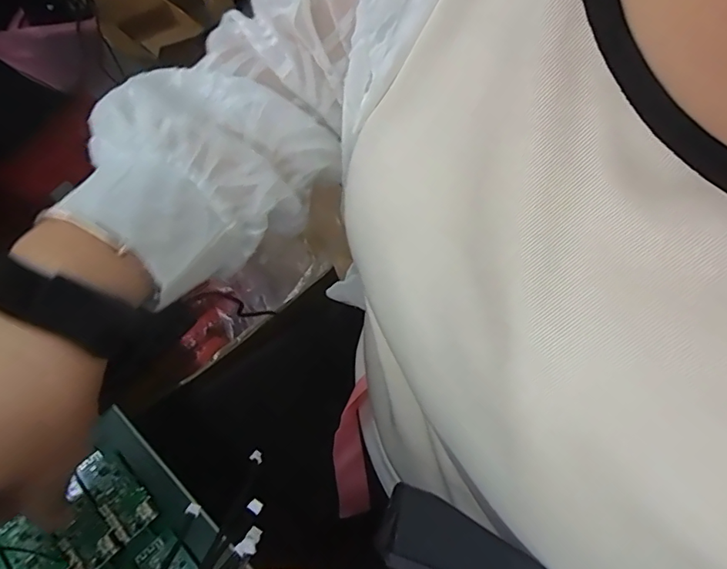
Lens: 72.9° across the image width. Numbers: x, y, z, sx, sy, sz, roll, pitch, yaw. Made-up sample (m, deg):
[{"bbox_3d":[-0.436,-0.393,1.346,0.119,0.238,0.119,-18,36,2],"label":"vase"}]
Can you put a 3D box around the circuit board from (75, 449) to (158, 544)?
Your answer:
[{"bbox_3d":[-0.146,0.122,0.289,0.057,0.007,0.023,36,66,26],"label":"circuit board"}]

